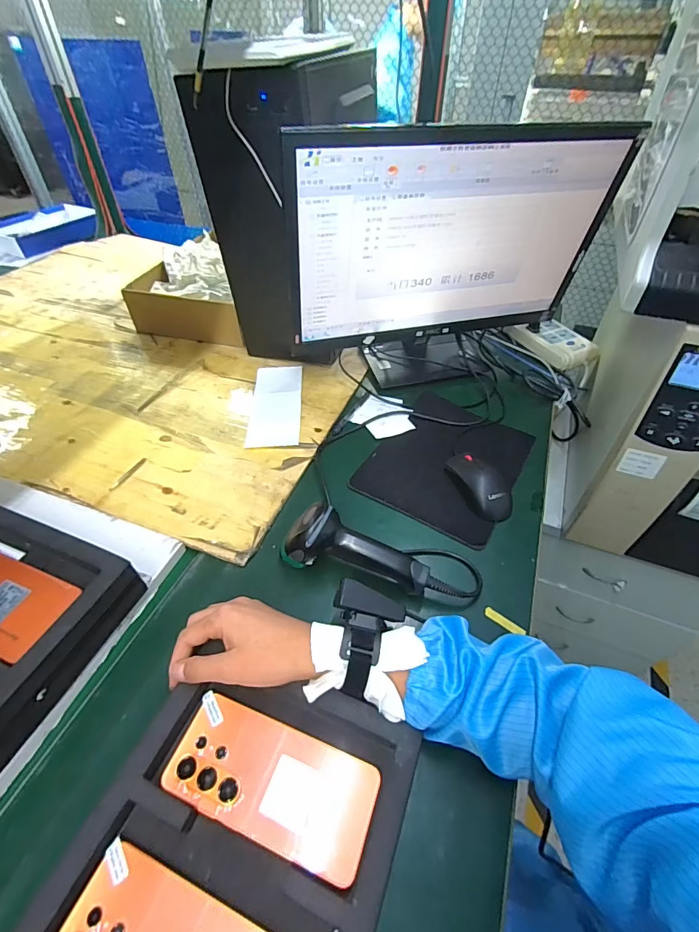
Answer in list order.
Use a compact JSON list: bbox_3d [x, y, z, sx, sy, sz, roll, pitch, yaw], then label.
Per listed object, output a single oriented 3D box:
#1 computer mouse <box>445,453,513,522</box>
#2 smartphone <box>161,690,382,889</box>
[{"bbox_3d":[0.181,0.025,0.583,0.054,0.031,0.111,-14,48,-14],"label":"computer mouse"},{"bbox_3d":[-0.064,0.259,0.348,0.169,0.005,0.077,17,48,14],"label":"smartphone"}]

